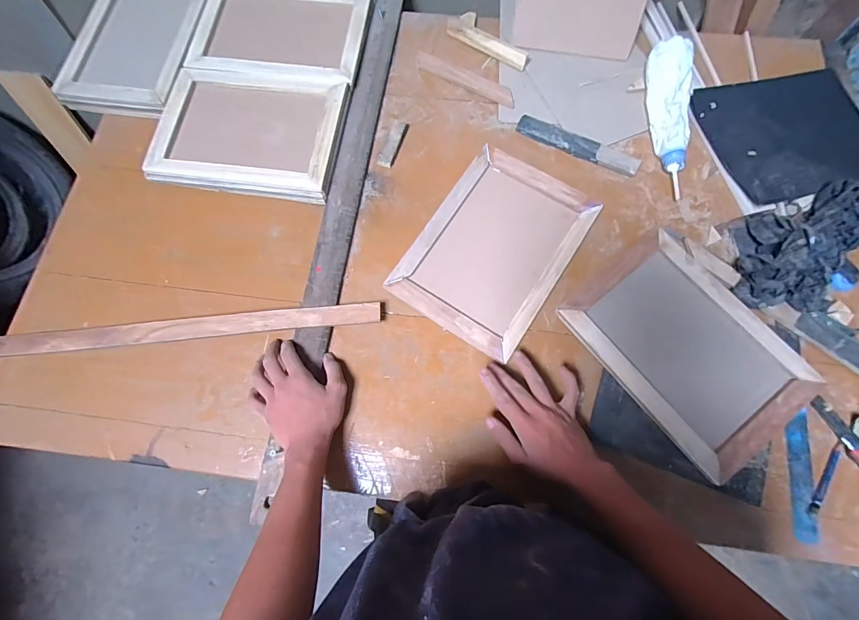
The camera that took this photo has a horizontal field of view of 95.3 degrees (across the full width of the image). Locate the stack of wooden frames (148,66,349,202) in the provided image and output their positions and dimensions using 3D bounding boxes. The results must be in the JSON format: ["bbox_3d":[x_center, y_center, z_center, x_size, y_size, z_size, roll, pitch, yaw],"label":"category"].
[{"bbox_3d":[-0.292,-0.295,0.647,0.291,0.029,0.217,8,75,3],"label":"stack of wooden frames"}]

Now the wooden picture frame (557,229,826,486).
[{"bbox_3d":[0.362,0.044,0.547,0.224,0.019,0.289,-37,78,-8],"label":"wooden picture frame"}]

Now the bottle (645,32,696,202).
[{"bbox_3d":[0.397,-0.315,0.635,0.073,0.053,0.264,4,75,3],"label":"bottle"}]

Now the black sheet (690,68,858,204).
[{"bbox_3d":[0.595,-0.292,0.628,0.266,0.043,0.222,-15,75,-3],"label":"black sheet"}]

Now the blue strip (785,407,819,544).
[{"bbox_3d":[0.480,0.212,0.503,0.030,0.009,0.157,5,74,9],"label":"blue strip"}]

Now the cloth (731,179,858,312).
[{"bbox_3d":[0.542,-0.089,0.557,0.227,0.062,0.154,-23,75,-4],"label":"cloth"}]

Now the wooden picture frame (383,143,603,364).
[{"bbox_3d":[0.099,-0.097,0.594,0.212,0.011,0.295,33,78,9],"label":"wooden picture frame"}]

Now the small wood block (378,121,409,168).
[{"bbox_3d":[-0.060,-0.282,0.662,0.025,0.009,0.092,17,76,5],"label":"small wood block"}]

